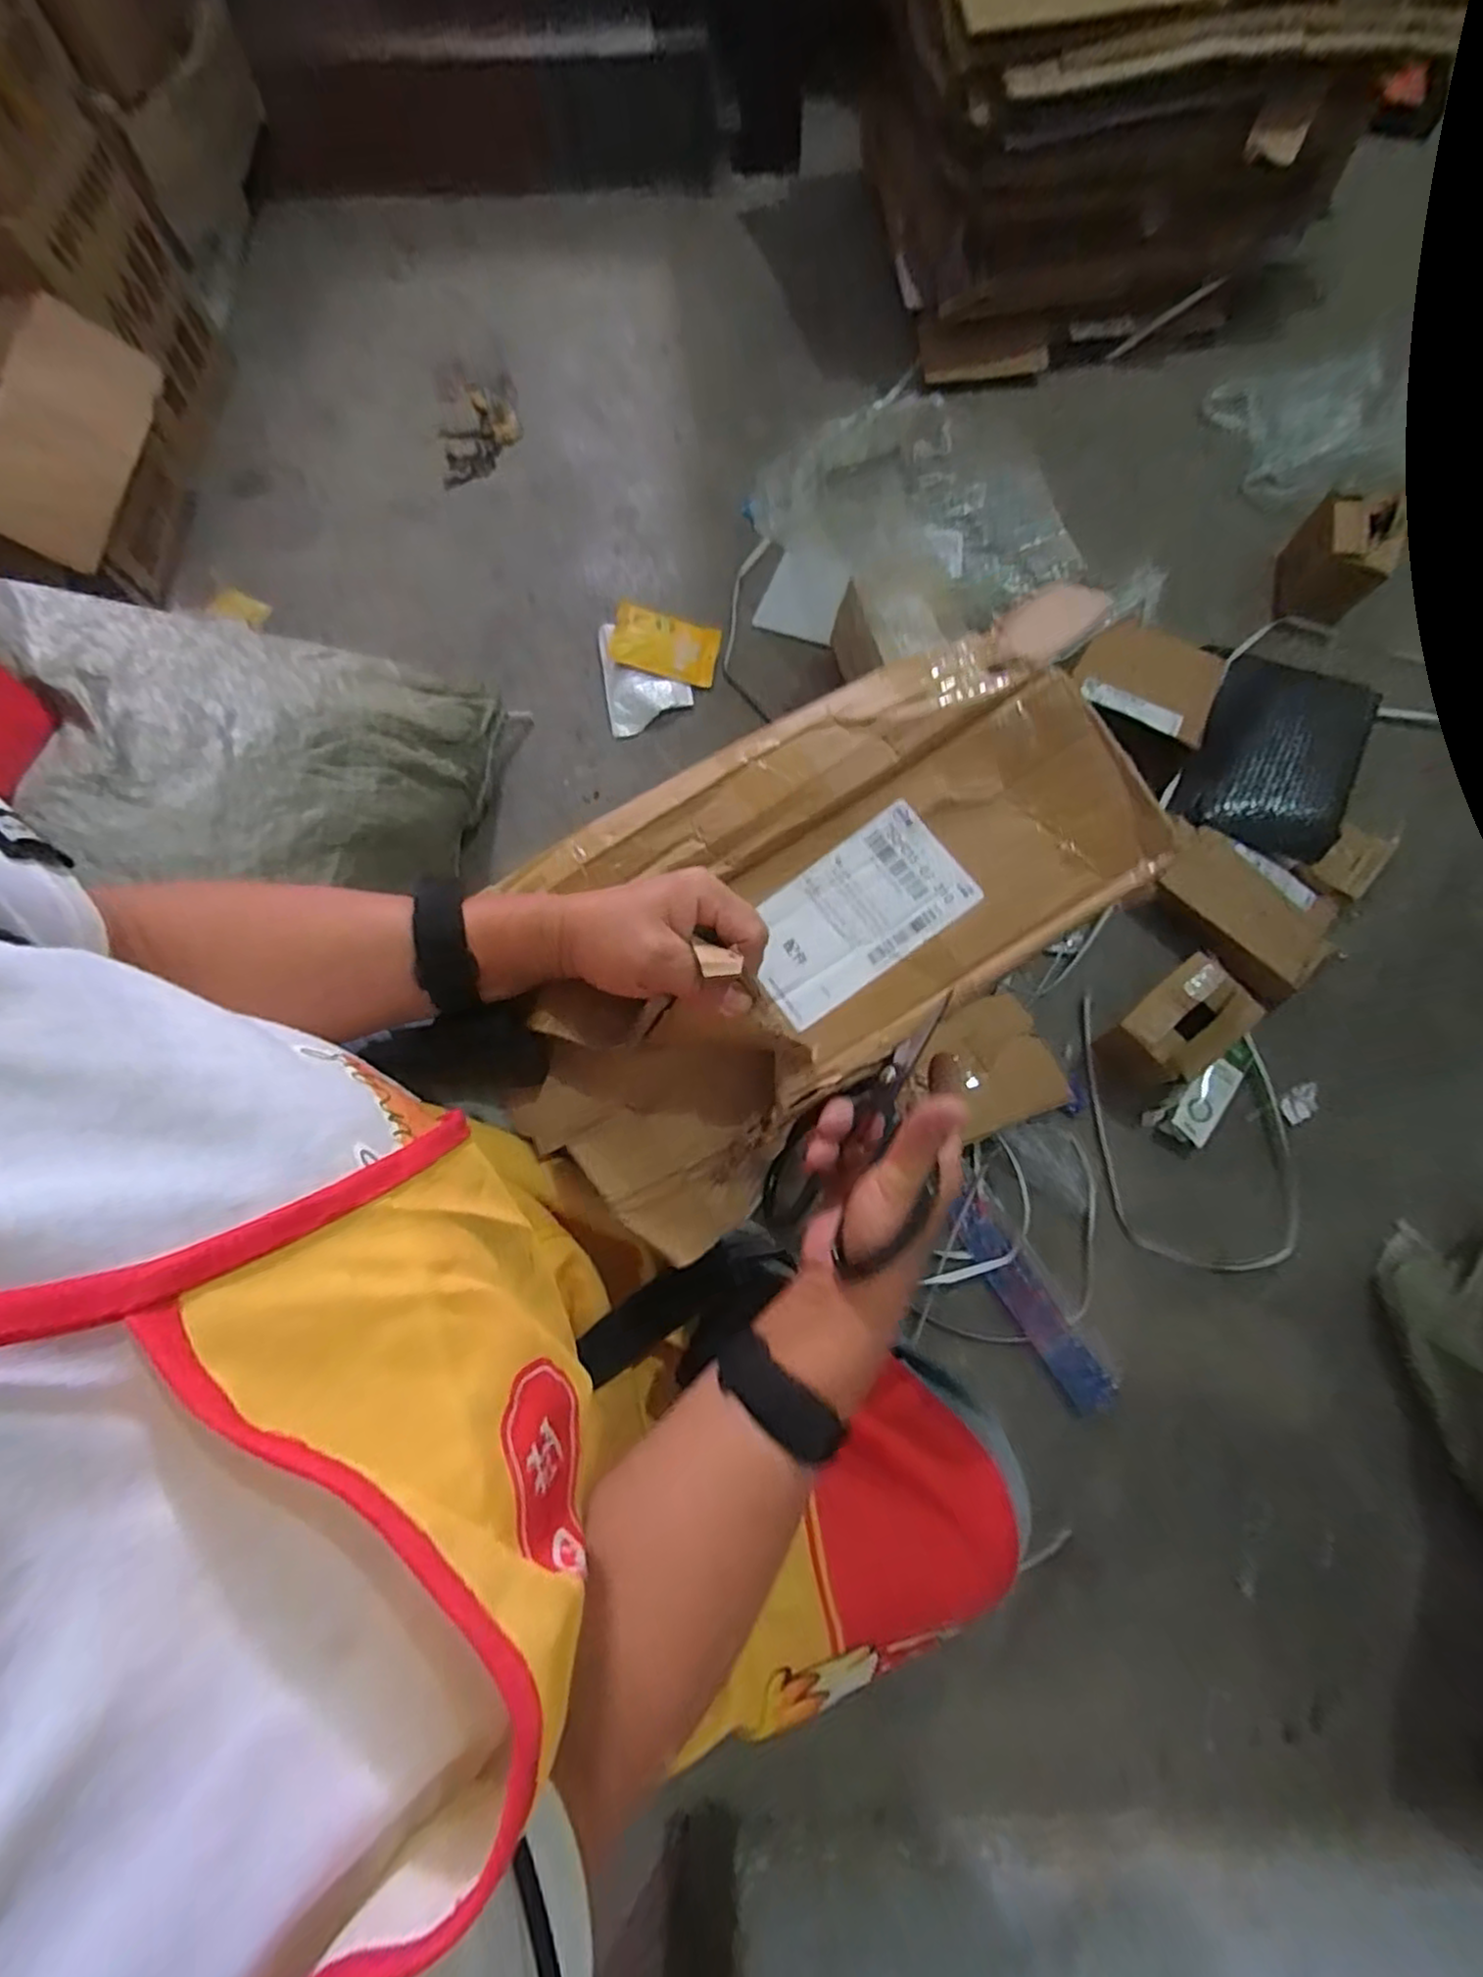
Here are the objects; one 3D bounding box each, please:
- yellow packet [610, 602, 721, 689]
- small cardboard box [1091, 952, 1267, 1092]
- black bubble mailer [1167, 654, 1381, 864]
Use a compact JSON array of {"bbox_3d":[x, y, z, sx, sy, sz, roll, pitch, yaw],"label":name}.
[{"bbox_3d":[-0.113,-0.509,1.046,0.157,0.014,0.097,14,73,5],"label":"yellow packet"},{"bbox_3d":[0.498,0.047,0.823,0.144,0.088,0.099,-40,76,-11],"label":"small cardboard box"},{"bbox_3d":[0.730,-0.323,0.963,0.200,0.037,0.327,28,75,9],"label":"black bubble mailer"}]

